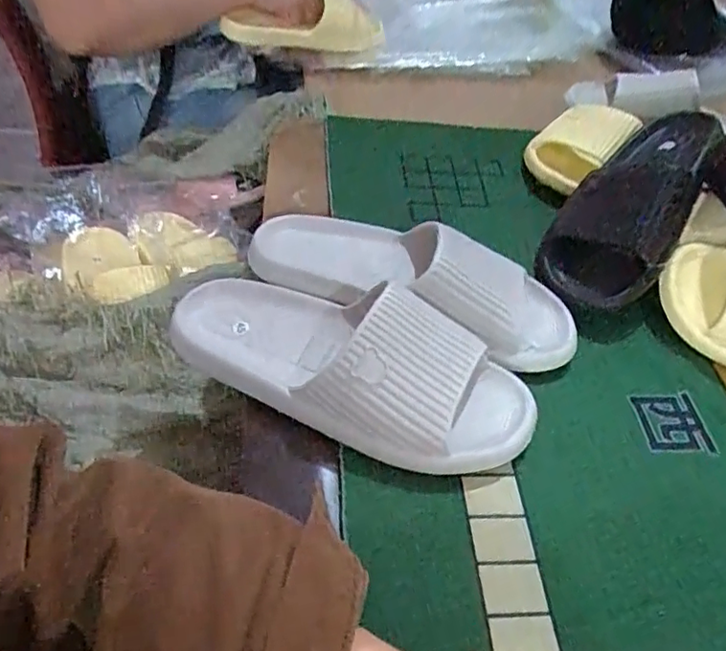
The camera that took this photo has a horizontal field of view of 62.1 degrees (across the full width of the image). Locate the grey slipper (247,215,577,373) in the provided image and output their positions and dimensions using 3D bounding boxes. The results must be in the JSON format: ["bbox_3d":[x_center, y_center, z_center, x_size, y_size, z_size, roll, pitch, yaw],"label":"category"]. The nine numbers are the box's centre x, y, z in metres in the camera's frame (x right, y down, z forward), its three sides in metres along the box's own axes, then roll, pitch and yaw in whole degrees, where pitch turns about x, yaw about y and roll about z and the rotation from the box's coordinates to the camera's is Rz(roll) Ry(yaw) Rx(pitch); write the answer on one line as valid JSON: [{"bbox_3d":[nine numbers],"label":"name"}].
[{"bbox_3d":[0.042,-0.051,0.509,0.286,0.059,0.108,20,47,12],"label":"grey slipper"}]

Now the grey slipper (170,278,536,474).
[{"bbox_3d":[-0.012,0.020,0.445,0.276,0.075,0.103,21,47,13],"label":"grey slipper"}]

